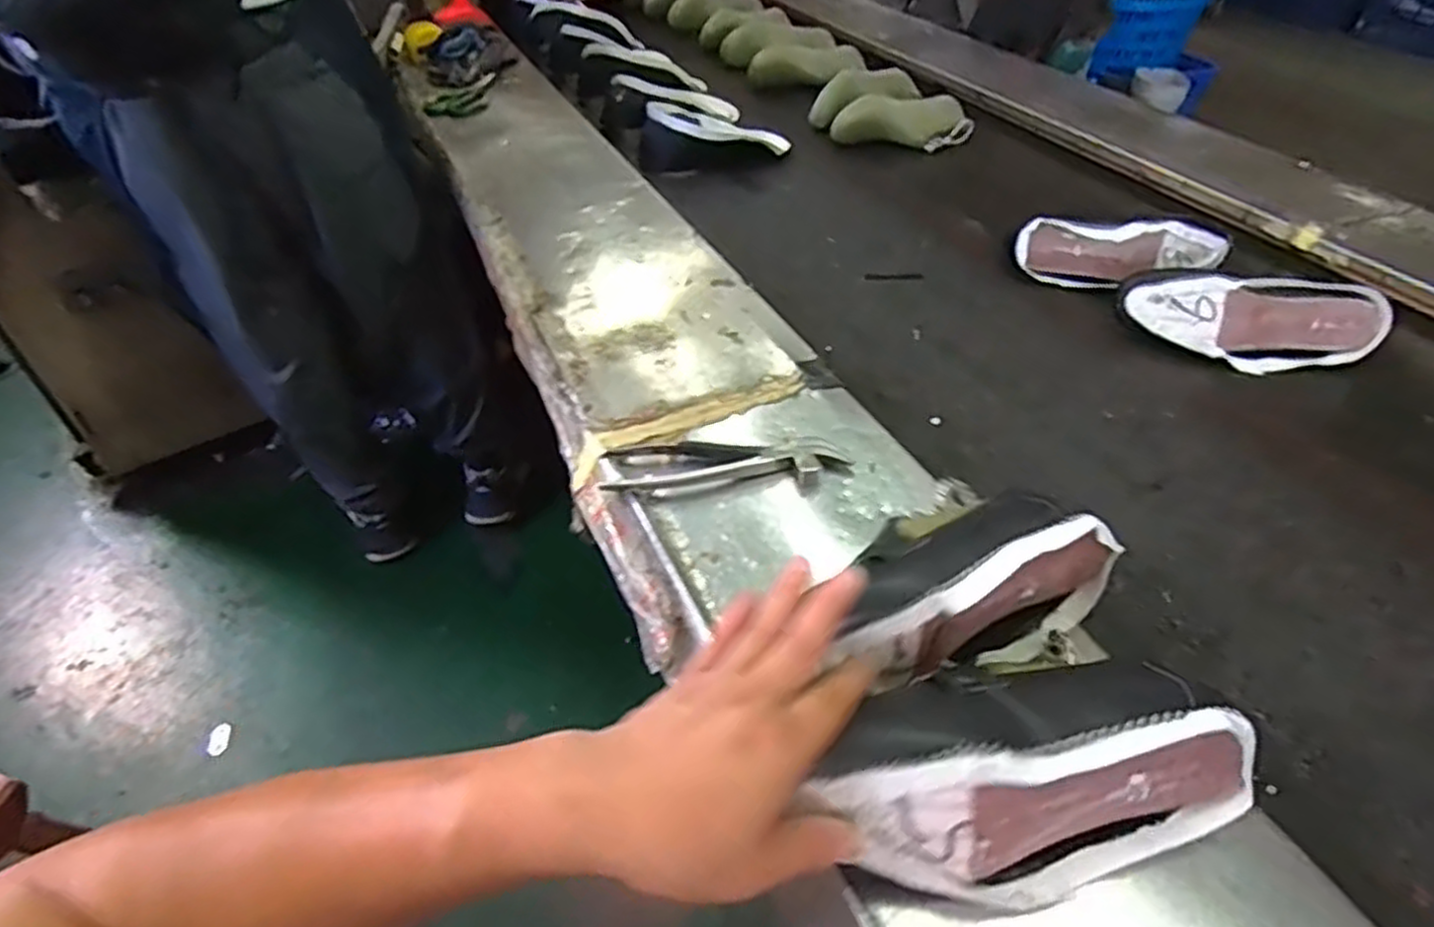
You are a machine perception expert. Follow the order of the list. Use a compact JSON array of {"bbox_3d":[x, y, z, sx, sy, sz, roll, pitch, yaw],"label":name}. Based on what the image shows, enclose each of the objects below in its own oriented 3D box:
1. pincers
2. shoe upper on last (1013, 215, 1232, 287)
[{"bbox_3d":[0.008,-0.007,0.597,0.188,0.032,0.058,-2,42,-3],"label":"pincers"},{"bbox_3d":[0.473,-0.240,0.881,0.241,0.073,0.071,-3,42,-4],"label":"shoe upper on last"}]

